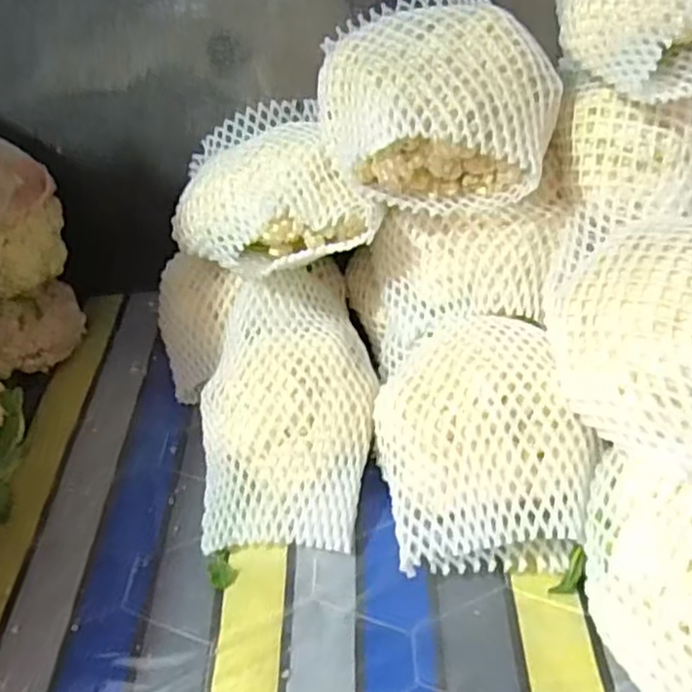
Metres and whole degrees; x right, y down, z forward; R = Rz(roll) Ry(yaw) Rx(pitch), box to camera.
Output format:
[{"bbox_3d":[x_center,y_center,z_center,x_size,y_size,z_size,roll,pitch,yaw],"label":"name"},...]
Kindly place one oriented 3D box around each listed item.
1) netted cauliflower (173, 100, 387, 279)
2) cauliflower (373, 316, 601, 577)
[{"bbox_3d":[-0.069,-0.121,0.627,0.144,0.099,0.153,-22,42,-17],"label":"netted cauliflower"},{"bbox_3d":[0.105,0.079,0.582,0.150,0.121,0.192,-8,41,-2],"label":"cauliflower"}]

